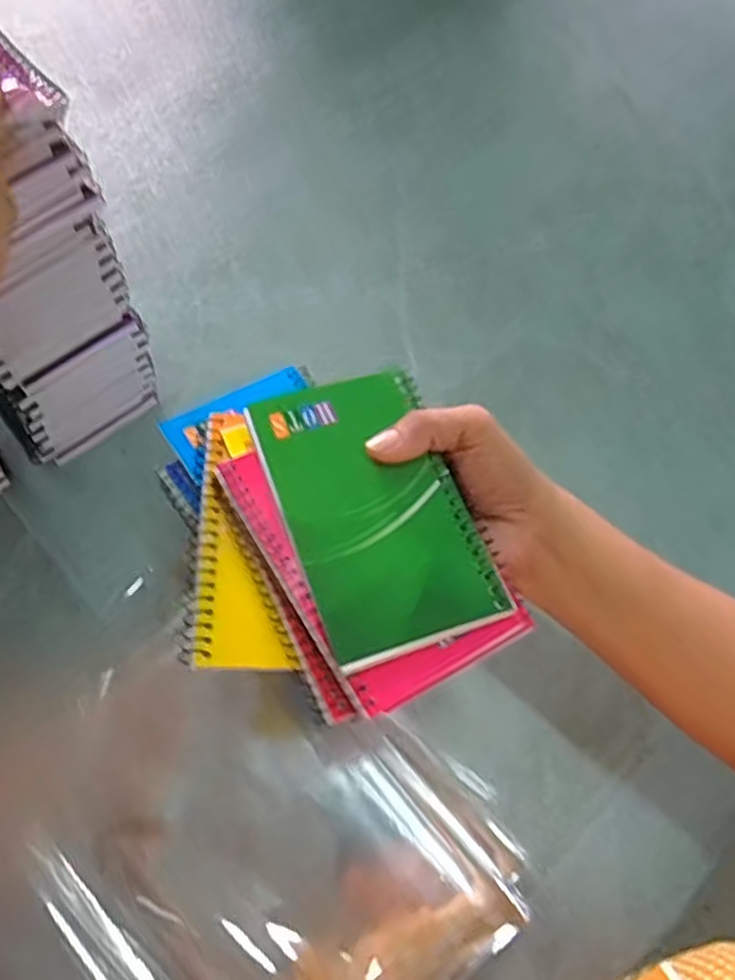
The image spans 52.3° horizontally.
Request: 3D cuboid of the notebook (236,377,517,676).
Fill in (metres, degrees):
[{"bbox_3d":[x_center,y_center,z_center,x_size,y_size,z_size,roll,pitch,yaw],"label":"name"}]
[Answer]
[{"bbox_3d":[0.003,0.005,0.331,0.078,0.016,0.131,-19,68,-9],"label":"notebook"}]

